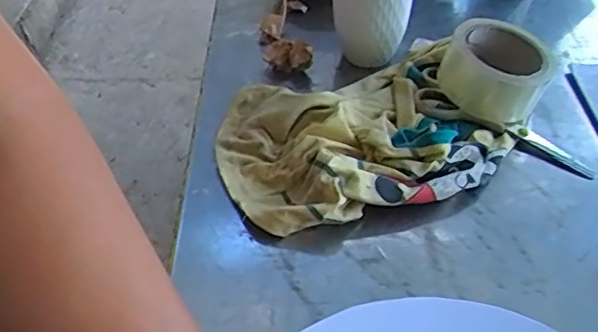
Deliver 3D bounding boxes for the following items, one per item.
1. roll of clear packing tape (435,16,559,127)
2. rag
[{"bbox_3d":[0.195,-0.095,0.633,0.100,0.059,0.099,-2,44,2],"label":"roll of clear packing tape"},{"bbox_3d":[0.058,-0.037,0.597,0.264,0.044,0.196,-14,45,-9],"label":"rag"}]

